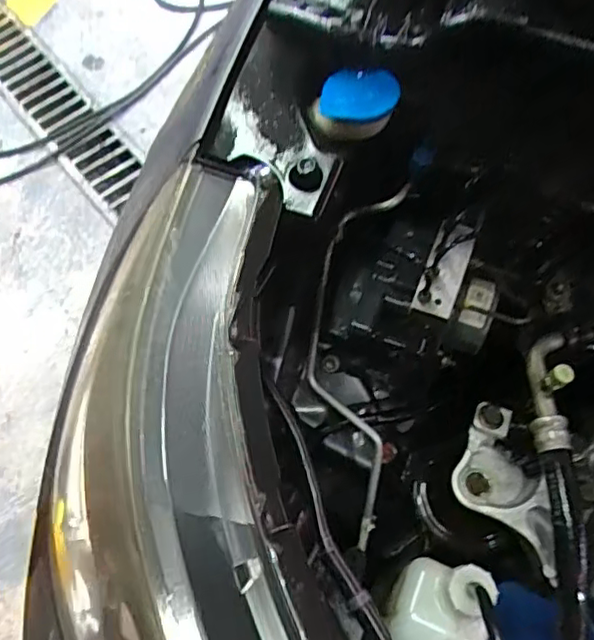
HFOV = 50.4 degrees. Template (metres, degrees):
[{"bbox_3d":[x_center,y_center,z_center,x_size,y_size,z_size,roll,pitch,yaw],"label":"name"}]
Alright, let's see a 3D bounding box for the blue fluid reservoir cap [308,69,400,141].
[{"bbox_3d":[0.043,-0.164,0.484,0.065,0.026,0.046,-4,64,0],"label":"blue fluid reservoir cap"}]

